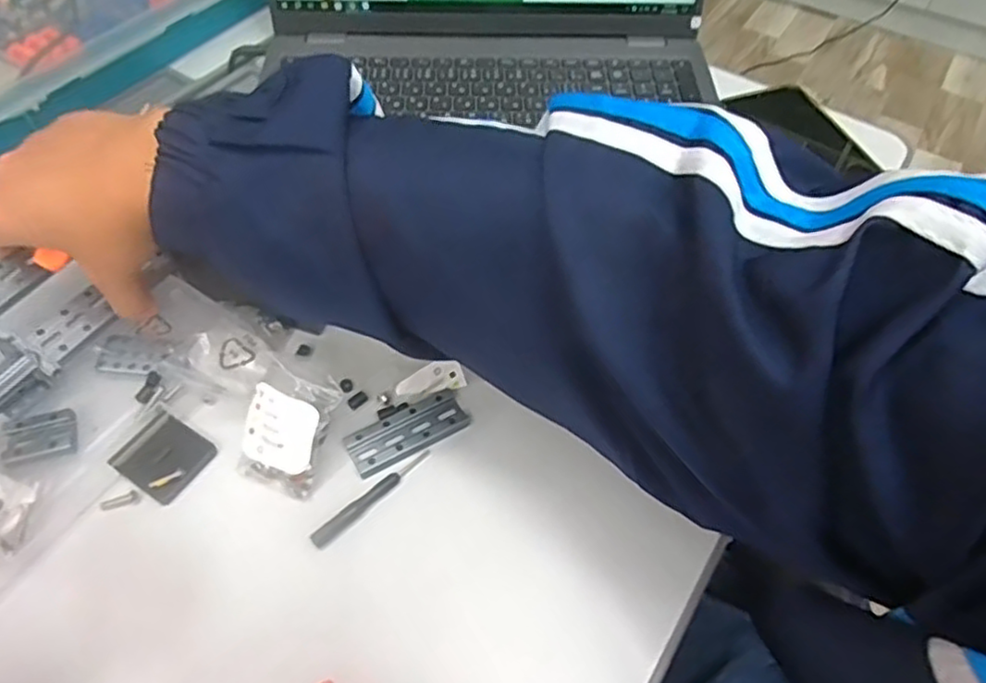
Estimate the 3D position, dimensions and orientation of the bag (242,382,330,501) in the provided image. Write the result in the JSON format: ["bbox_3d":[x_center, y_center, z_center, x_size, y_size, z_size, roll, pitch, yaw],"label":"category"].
[{"bbox_3d":[-0.106,0.051,0.337,0.040,0.042,0.034,21,57,14],"label":"bag"}]

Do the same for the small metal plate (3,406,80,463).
[{"bbox_3d":[-0.235,0.049,0.348,0.032,0.005,0.024,-15,56,-11],"label":"small metal plate"}]

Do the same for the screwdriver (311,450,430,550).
[{"bbox_3d":[-0.062,0.078,0.343,0.072,0.004,0.009,-39,64,-24],"label":"screwdriver"}]

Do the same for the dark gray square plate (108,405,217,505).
[{"bbox_3d":[-0.172,0.060,0.353,0.041,0.006,0.038,29,59,18],"label":"dark gray square plate"}]

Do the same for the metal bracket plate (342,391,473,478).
[{"bbox_3d":[-0.046,0.048,0.362,0.064,0.006,0.025,-24,59,-17],"label":"metal bracket plate"}]

